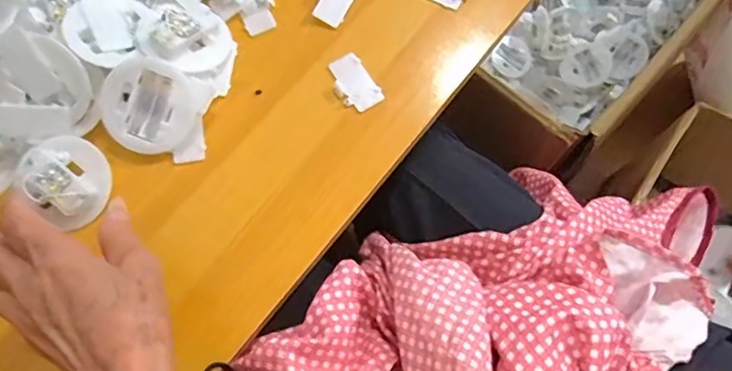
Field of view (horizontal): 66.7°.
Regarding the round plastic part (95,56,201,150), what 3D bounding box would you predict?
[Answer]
[{"bbox_3d":[-0.158,-0.057,0.401,0.065,0.015,0.065,-38,96,3],"label":"round plastic part"}]

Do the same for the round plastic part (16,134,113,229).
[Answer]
[{"bbox_3d":[-0.209,-0.005,0.392,0.052,0.018,0.062,-40,89,-31],"label":"round plastic part"}]

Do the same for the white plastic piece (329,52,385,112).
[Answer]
[{"bbox_3d":[-0.010,-0.078,0.425,0.028,0.004,0.049,-30,73,-9],"label":"white plastic piece"}]

